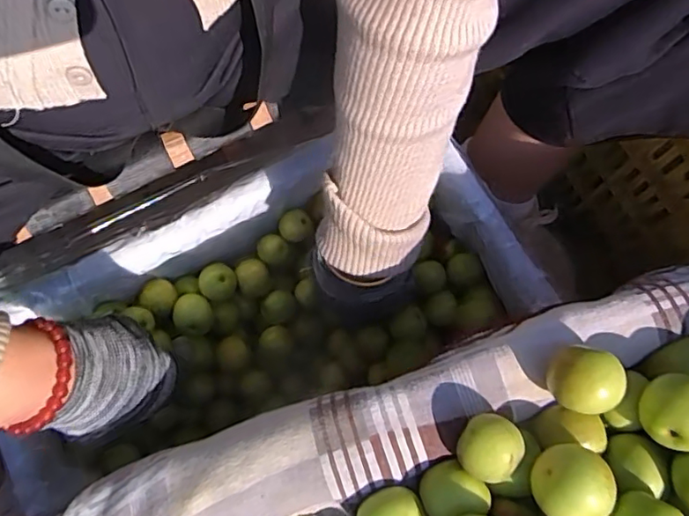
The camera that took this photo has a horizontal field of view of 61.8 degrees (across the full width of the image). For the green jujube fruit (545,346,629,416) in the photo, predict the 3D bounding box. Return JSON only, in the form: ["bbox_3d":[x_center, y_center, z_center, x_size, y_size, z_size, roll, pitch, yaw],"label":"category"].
[{"bbox_3d":[0.113,0.058,0.272,0.029,0.031,0.029,0,74,-1],"label":"green jujube fruit"}]

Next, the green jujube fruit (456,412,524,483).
[{"bbox_3d":[0.067,0.088,0.266,0.026,0.026,0.028,0,74,-1],"label":"green jujube fruit"}]

